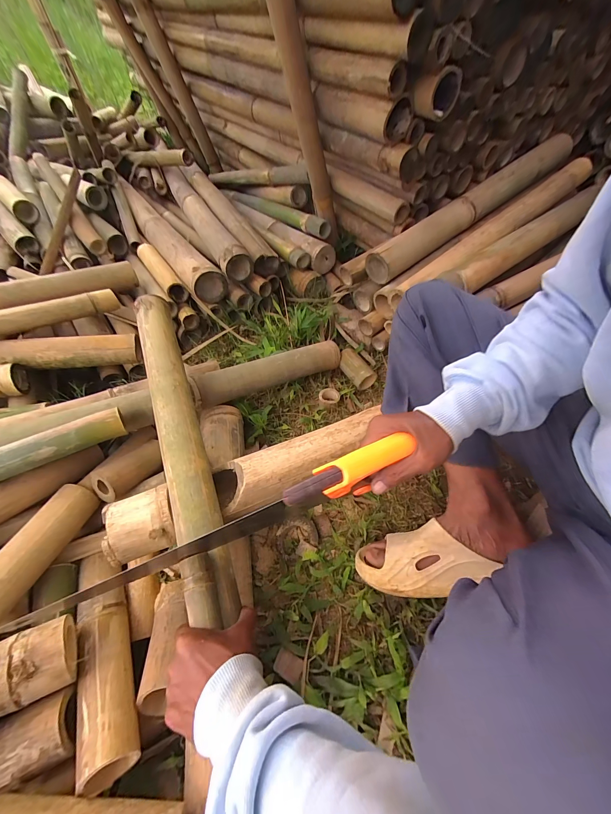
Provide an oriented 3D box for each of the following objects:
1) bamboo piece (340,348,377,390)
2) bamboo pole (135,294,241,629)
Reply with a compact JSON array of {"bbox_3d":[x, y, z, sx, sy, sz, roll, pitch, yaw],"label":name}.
[{"bbox_3d":[0.121,-0.090,0.753,0.055,0.049,0.097,-34,59,-17],"label":"bamboo piece"},{"bbox_3d":[-0.205,0.025,0.486,0.061,0.047,0.552,-20,64,-8],"label":"bamboo pole"}]

